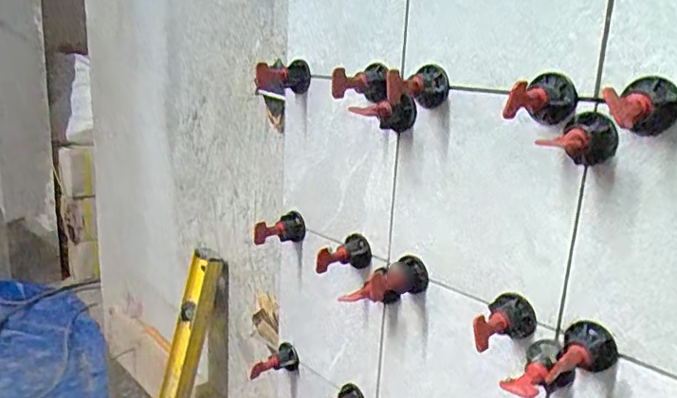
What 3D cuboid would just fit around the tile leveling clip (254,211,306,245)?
[{"bbox_3d":[-0.060,0.031,0.534,0.051,0.027,0.026,-6,17,-30],"label":"tile leveling clip"}]

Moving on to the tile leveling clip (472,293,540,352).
[{"bbox_3d":[0.111,0.084,0.359,0.030,0.025,0.049,12,17,31],"label":"tile leveling clip"}]

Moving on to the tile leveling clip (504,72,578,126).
[{"bbox_3d":[0.121,-0.059,0.321,0.028,0.029,0.047,14,18,35],"label":"tile leveling clip"}]

